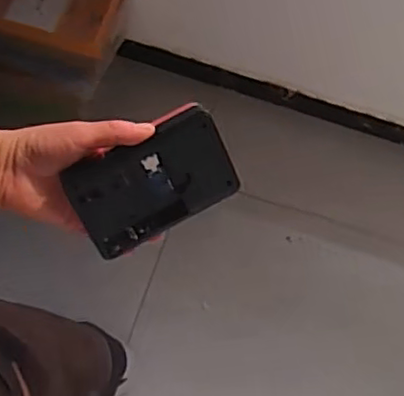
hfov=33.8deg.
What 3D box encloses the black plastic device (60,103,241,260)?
[{"bbox_3d":[-0.036,-0.011,0.485,0.115,0.013,0.074,-29,114,3],"label":"black plastic device"}]

